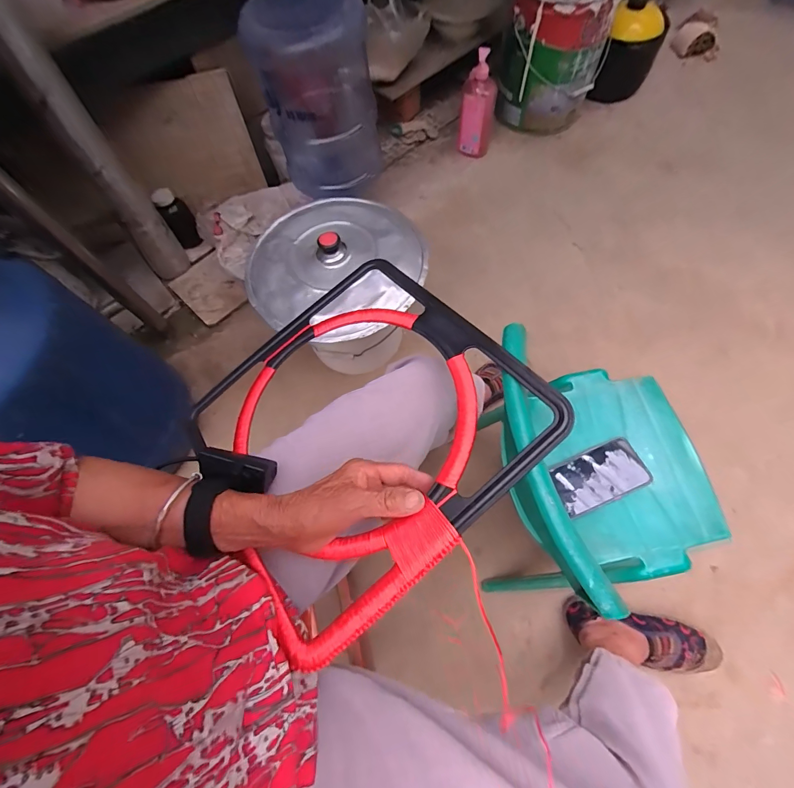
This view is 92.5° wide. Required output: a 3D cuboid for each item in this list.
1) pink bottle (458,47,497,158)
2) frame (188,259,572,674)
[{"bbox_3d":[0.230,-0.813,1.090,0.097,0.251,0.062,14,70,8],"label":"pink bottle"},{"bbox_3d":[-0.052,0.026,0.400,0.322,0.018,0.329,-42,58,-1],"label":"frame"}]

